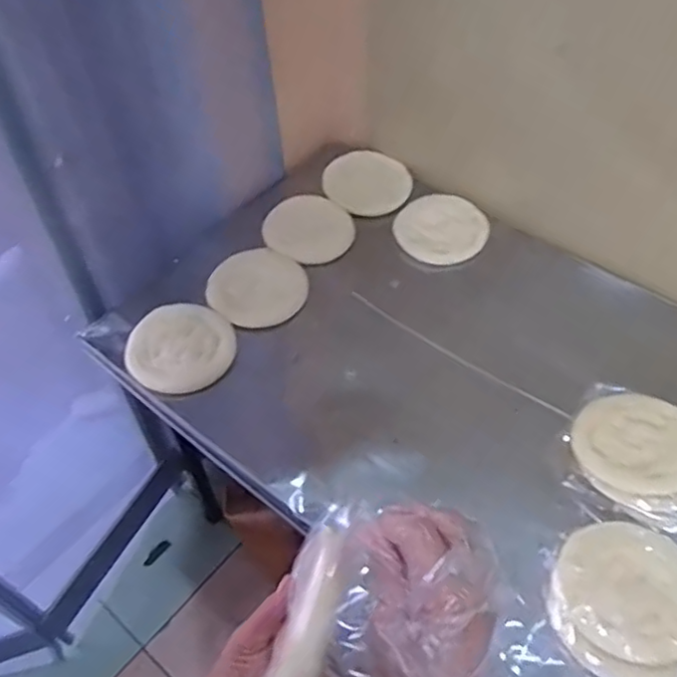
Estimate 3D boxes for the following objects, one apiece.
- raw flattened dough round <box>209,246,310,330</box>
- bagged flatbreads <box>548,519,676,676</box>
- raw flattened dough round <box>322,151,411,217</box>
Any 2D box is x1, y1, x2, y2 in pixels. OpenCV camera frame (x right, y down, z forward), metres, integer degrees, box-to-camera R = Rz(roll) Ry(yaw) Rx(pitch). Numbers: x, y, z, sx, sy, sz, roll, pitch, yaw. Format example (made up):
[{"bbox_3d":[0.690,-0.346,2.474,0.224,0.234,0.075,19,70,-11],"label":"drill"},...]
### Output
[{"bbox_3d":[-0.127,-0.081,1.032,0.153,0.015,0.140,2,64,-3],"label":"raw flattened dough round"},{"bbox_3d":[0.306,0.275,0.687,0.146,0.034,0.165,16,55,14],"label":"bagged flatbreads"},{"bbox_3d":[0.046,-0.278,1.163,0.156,0.021,0.156,-1,52,2],"label":"raw flattened dough round"}]

